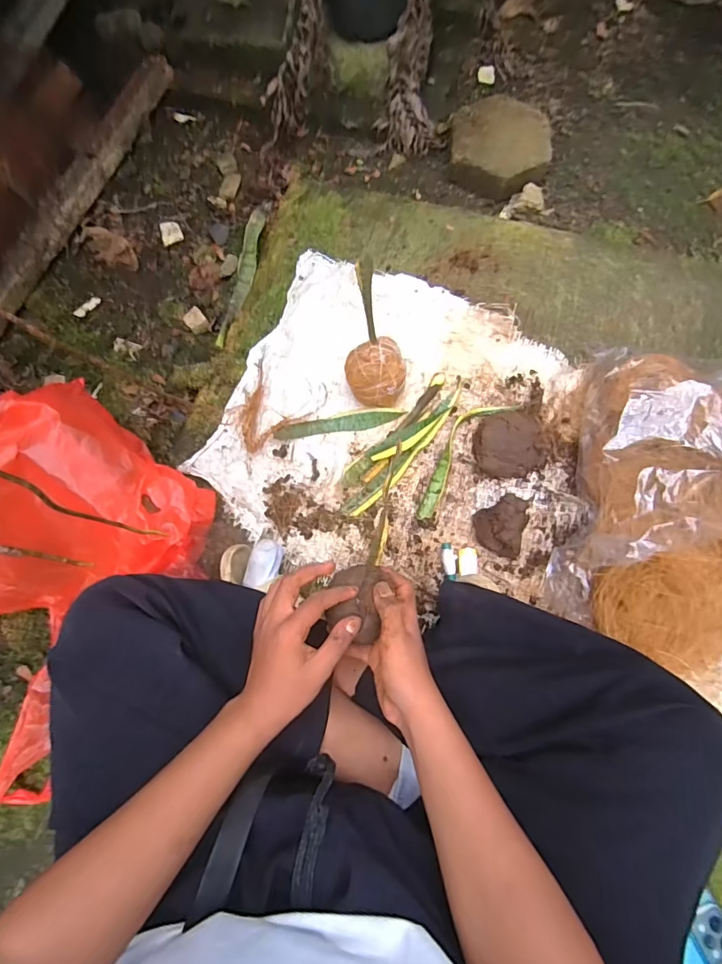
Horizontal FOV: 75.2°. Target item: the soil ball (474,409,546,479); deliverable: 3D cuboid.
[{"bbox_3d":[0.234,-0.062,0.725,0.113,0.052,0.099,-17,73,-5],"label":"soil ball"}]

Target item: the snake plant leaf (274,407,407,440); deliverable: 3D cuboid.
[{"bbox_3d":[-0.035,-0.100,0.757,0.202,0.018,0.032,-11,72,-3],"label":"snake plant leaf"}]

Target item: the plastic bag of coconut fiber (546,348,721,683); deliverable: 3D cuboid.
[{"bbox_3d":[0.467,0.028,0.652,0.334,0.151,0.445,14,73,5],"label":"plastic bag of coconut fiber"}]

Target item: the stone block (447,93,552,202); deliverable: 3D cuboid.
[{"bbox_3d":[0.276,-0.671,0.944,0.192,0.076,0.212,3,72,2],"label":"stone block"}]

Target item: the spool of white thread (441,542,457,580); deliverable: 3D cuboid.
[{"bbox_3d":[0.131,0.116,0.690,0.019,0.017,0.057,-3,72,0],"label":"spool of white thread"}]

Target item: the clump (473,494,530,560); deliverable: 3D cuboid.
[{"bbox_3d":[0.205,0.063,0.691,0.073,0.048,0.080,0,72,1],"label":"clump"}]

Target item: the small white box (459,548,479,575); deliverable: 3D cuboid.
[{"bbox_3d":[0.158,0.117,0.687,0.029,0.020,0.040,4,72,2],"label":"small white box"}]

